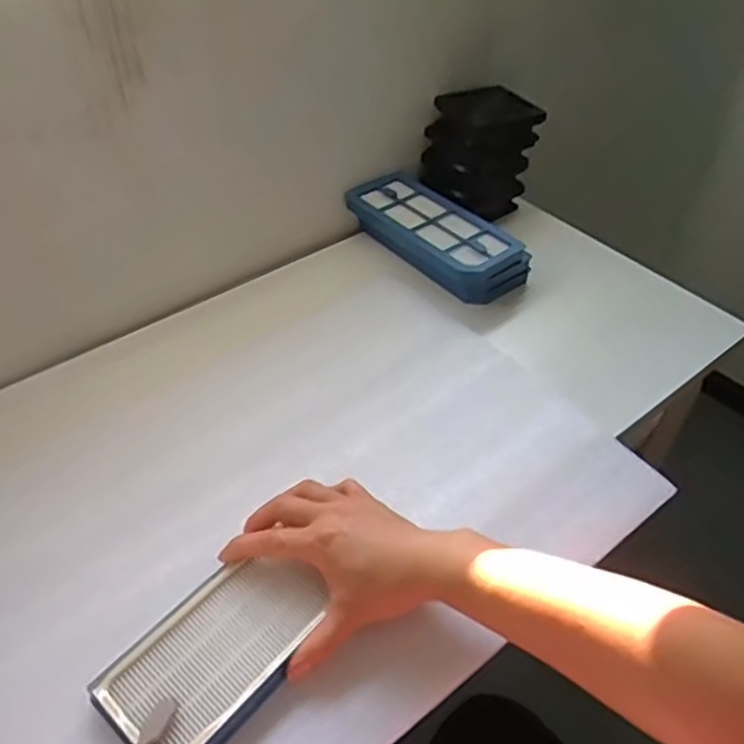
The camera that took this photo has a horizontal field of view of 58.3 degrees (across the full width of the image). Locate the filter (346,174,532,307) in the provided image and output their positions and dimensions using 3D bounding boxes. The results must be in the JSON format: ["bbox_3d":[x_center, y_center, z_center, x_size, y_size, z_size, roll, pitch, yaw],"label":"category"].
[{"bbox_3d":[0.074,-0.159,0.775,0.096,0.052,0.217,-30,53,-27],"label":"filter"}]

